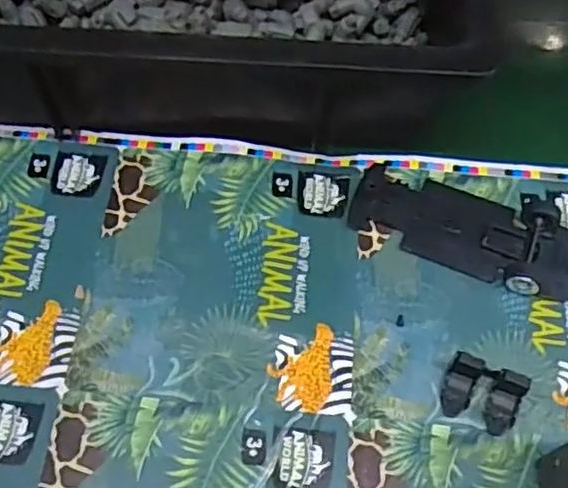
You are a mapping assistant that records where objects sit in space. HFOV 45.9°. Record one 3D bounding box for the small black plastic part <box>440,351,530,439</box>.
[{"bbox_3d":[0.095,0.072,0.318,0.036,0.018,0.026,23,64,12],"label":"small black plastic part"}]

